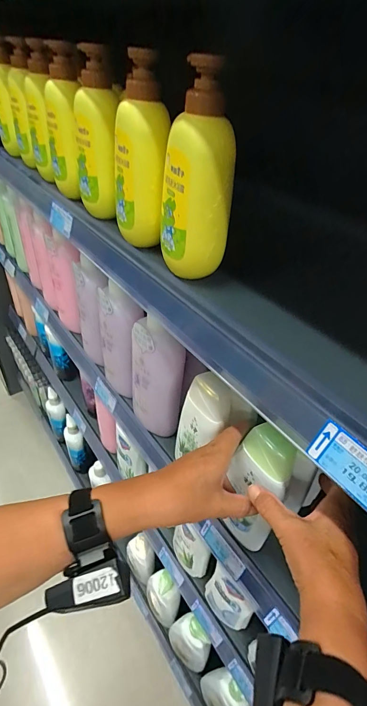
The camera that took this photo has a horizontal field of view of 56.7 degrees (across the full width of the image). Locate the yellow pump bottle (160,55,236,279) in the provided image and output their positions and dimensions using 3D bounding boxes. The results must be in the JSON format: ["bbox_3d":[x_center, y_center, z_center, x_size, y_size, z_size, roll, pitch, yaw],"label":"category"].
[{"bbox_3d":[0.011,-0.166,0.333,0.045,0.177,0.082,-19,47,-26],"label":"yellow pump bottle"}]

